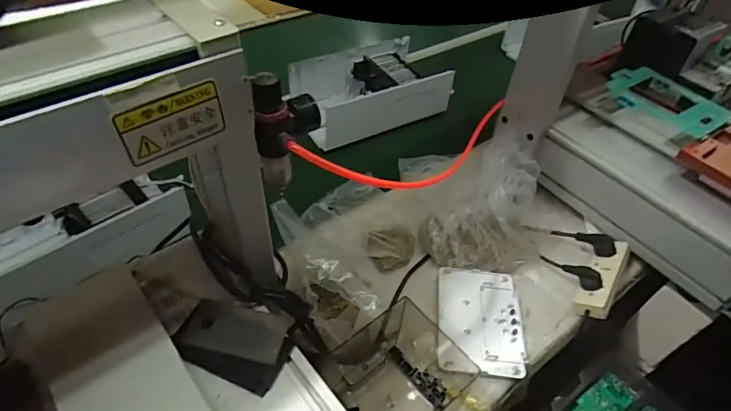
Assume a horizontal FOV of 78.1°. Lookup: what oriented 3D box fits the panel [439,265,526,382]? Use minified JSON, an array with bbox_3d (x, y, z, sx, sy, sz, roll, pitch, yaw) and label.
[{"bbox_3d":[0.190,0.188,0.744,0.136,0.017,0.189,6,47,2],"label":"panel"}]

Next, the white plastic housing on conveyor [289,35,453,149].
[{"bbox_3d":[0.015,-0.287,1.122,0.352,0.130,0.186,-19,51,-20],"label":"white plastic housing on conveyor"}]

